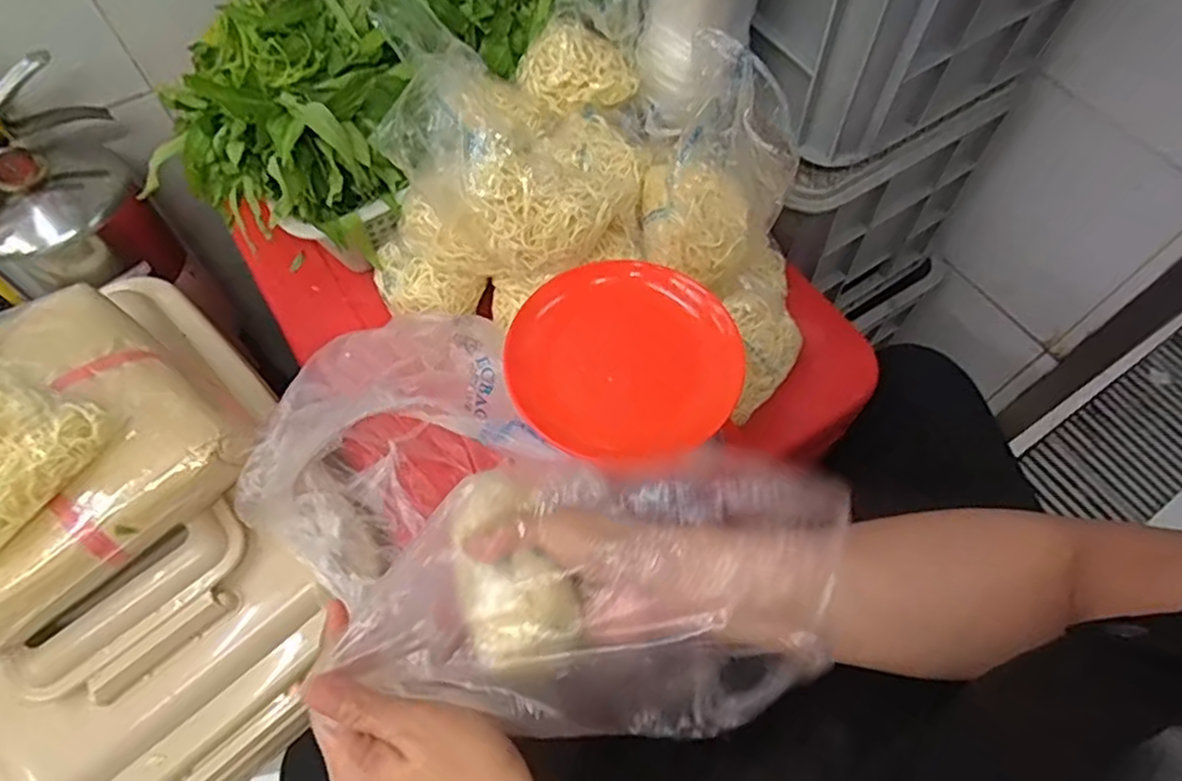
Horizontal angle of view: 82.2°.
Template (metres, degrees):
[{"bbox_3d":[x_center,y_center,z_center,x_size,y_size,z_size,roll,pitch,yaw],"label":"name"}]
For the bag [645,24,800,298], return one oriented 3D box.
[{"bbox_3d":[0.104,-0.169,0.532,0.097,0.161,0.077,22,64,10],"label":"bag"}]

